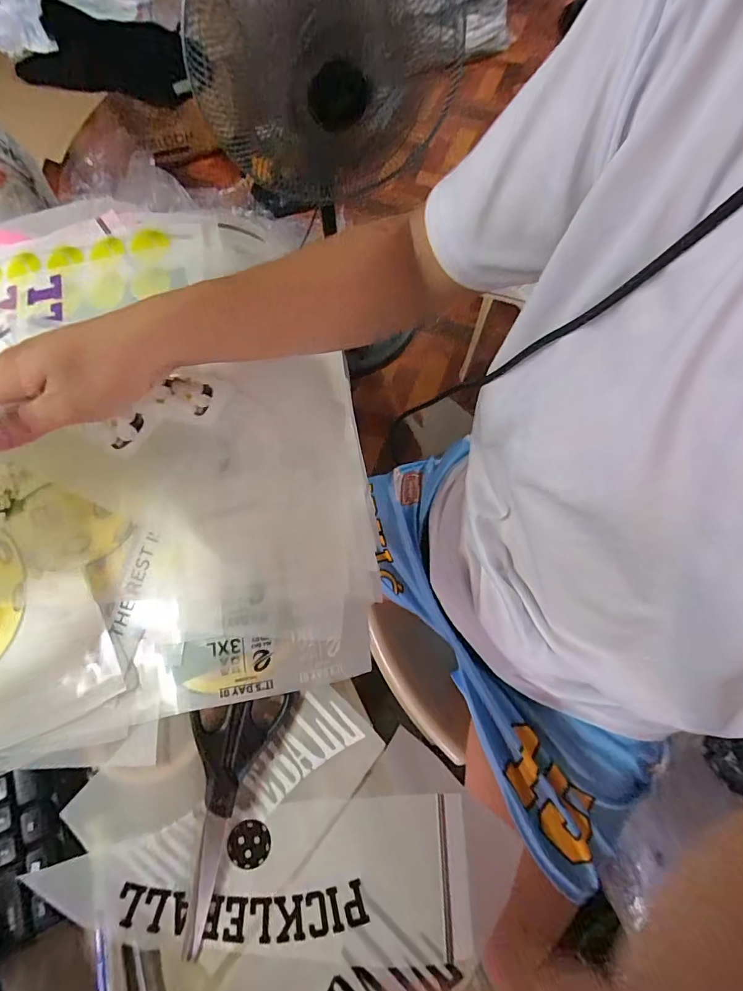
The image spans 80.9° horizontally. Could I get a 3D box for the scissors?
[{"bbox_3d":[-0.111,0.218,0.297,0.061,0.019,0.154,12,70,7],"label":"scissors"}]

